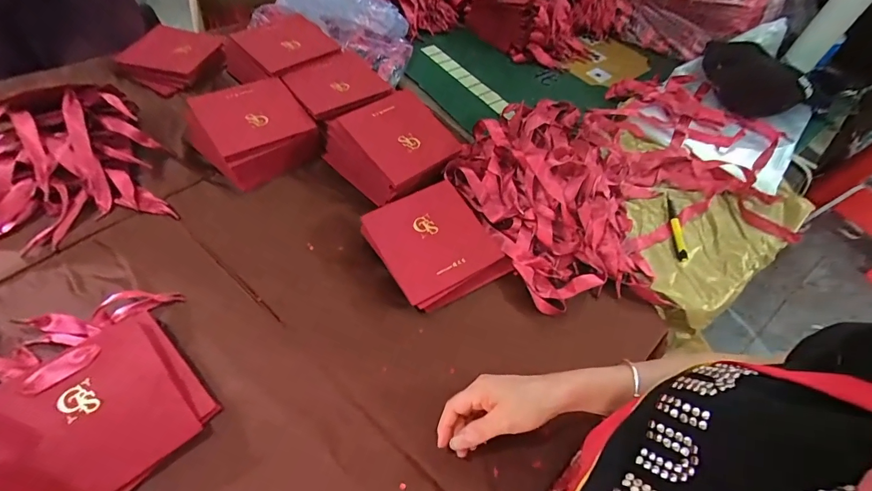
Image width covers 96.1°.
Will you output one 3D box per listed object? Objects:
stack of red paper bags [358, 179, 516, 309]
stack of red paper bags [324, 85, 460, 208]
[{"bbox_3d":[0.001,0.000,0.523,0.146,0.056,0.151,-28,62,-23],"label":"stack of red paper bags"},{"bbox_3d":[-0.064,-0.155,0.607,0.167,0.070,0.144,-33,64,-25],"label":"stack of red paper bags"}]

